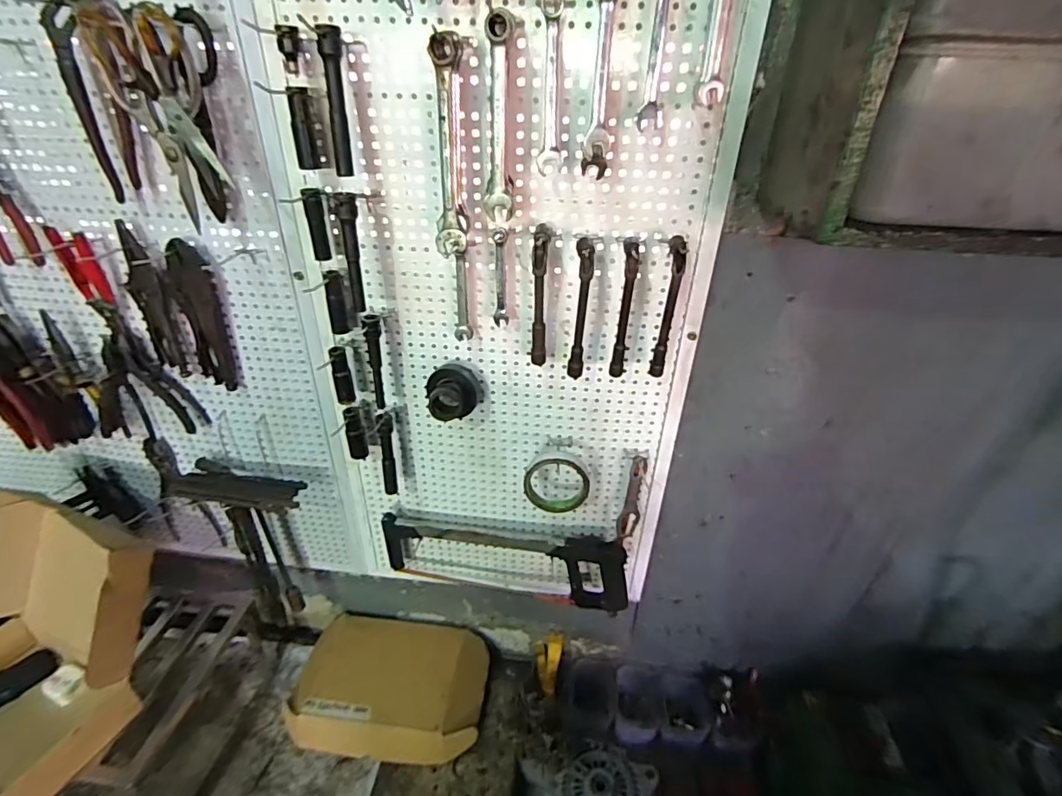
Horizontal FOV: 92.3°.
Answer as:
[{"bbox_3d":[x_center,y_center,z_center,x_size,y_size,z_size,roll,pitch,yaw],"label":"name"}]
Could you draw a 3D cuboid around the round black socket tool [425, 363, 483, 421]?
[{"bbox_3d":[-0.101,-0.008,0.672,0.069,0.059,0.075,-2,33,-6],"label":"round black socket tool"}]

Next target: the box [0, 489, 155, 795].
[{"bbox_3d":[-0.734,0.369,0.718,0.298,0.326,0.305,13,34,18],"label":"box"}]

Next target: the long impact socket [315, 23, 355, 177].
[{"bbox_3d":[-0.190,-0.290,0.504,0.022,0.125,0.017,-7,34,-14],"label":"long impact socket"}]

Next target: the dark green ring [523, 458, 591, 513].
[{"bbox_3d":[0.035,0.118,0.694,0.089,0.091,0.021,5,33,5],"label":"dark green ring"}]

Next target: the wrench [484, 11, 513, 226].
[{"bbox_3d":[-0.031,-0.260,0.484,0.026,0.168,0.018,1,33,0],"label":"wrench"}]

